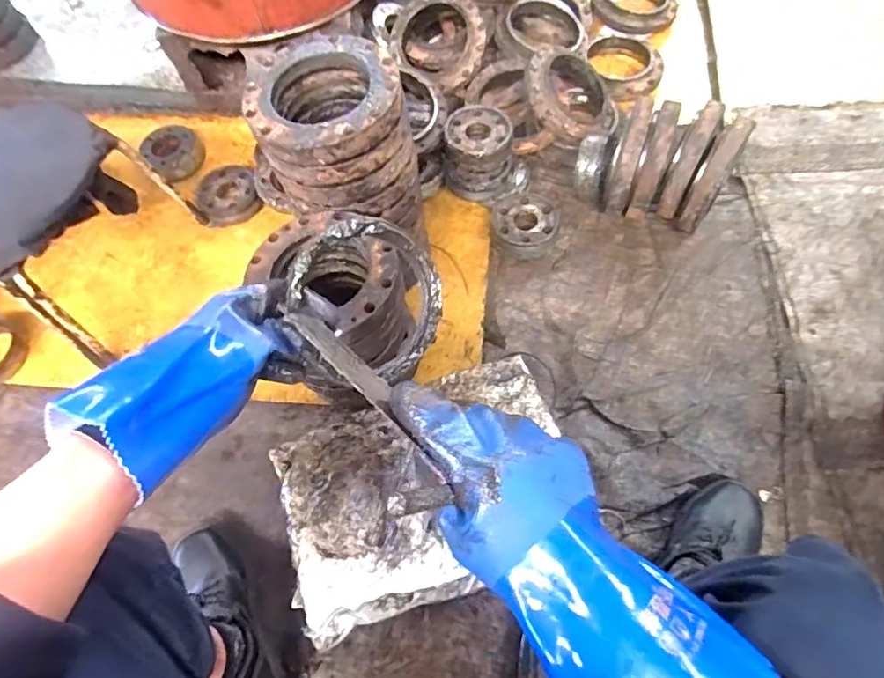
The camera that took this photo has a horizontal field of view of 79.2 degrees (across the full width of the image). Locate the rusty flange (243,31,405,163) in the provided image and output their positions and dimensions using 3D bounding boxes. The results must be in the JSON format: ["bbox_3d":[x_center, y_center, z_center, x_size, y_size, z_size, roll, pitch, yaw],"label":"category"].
[{"bbox_3d":[-0.155,-0.317,0.691,0.191,0.036,0.208,-2,63,4],"label":"rusty flange"}]

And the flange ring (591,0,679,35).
[{"bbox_3d":[0.457,-0.792,1.272,0.182,0.052,0.184,-1,63,2],"label":"flange ring"}]

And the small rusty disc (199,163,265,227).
[{"bbox_3d":[-0.423,-0.285,1.064,0.117,0.029,0.115,1,78,-3],"label":"small rusty disc"}]

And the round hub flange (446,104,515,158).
[{"bbox_3d":[0.071,-0.390,0.982,0.120,0.022,0.134,11,64,10],"label":"round hub flange"}]

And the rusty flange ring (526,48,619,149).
[{"bbox_3d":[0.246,-0.469,1.035,0.190,0.046,0.195,5,79,-26],"label":"rusty flange ring"}]

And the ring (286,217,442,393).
[{"bbox_3d":[-0.069,-0.033,0.507,0.150,0.160,0.017,-19,23,-27],"label":"ring"}]

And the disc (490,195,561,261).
[{"bbox_3d":[0.157,-0.212,0.996,0.125,0.041,0.127,-1,63,2],"label":"disc"}]

